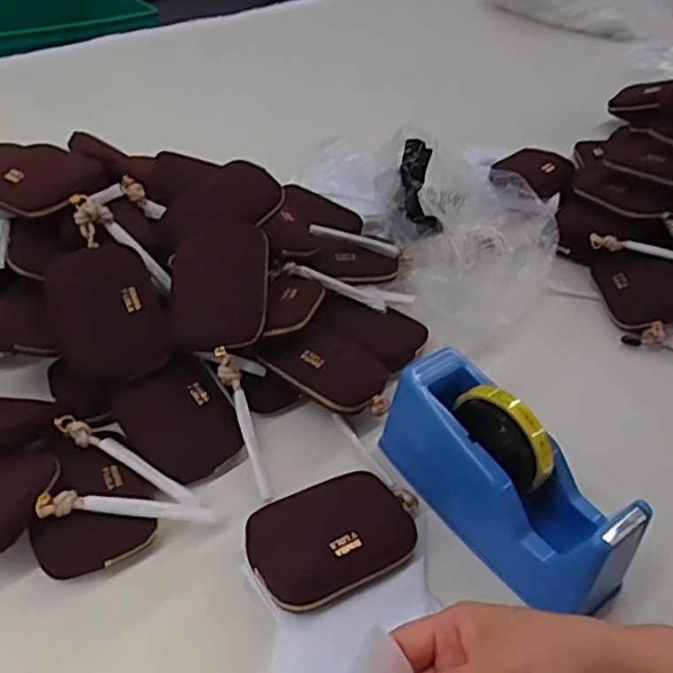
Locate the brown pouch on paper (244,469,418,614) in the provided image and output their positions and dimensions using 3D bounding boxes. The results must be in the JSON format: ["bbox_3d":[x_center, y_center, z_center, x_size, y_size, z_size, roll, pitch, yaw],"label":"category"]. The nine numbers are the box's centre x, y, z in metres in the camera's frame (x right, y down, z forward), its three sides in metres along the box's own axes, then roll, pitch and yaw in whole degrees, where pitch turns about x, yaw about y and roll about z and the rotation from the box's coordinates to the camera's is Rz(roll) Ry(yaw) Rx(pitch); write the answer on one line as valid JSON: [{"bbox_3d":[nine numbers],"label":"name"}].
[{"bbox_3d":[0.001,0.146,0.474,0.125,0.034,0.081,-19,47,-24],"label":"brown pouch on paper"}]

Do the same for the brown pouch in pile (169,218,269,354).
[{"bbox_3d":[-0.102,-0.044,0.566,0.083,0.011,0.115,-4,72,5],"label":"brown pouch in pile"}]

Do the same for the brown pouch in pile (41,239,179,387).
[{"bbox_3d":[-0.194,-0.020,0.549,0.089,0.021,0.120,-27,84,-7],"label":"brown pouch in pile"}]

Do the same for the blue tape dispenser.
[{"bbox_3d":[0.125,0.100,0.480,0.070,0.101,0.201,-23,48,-27],"label":"blue tape dispenser"}]

